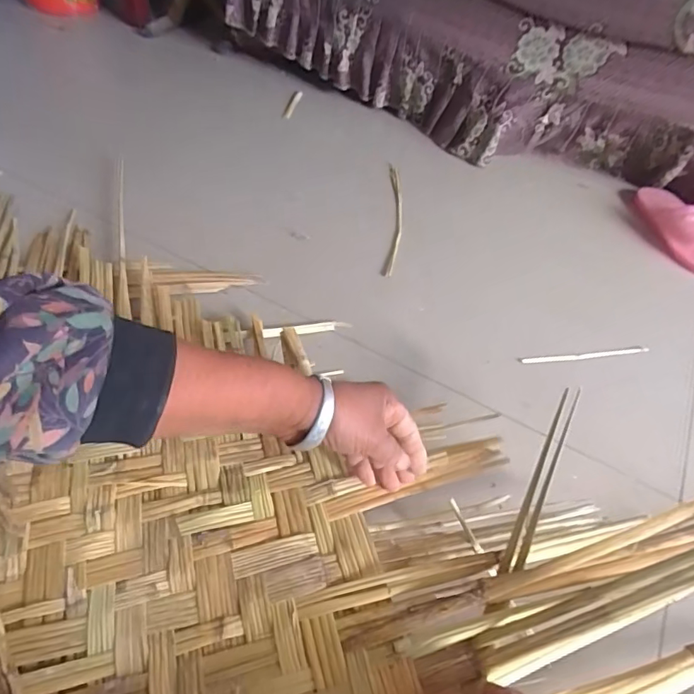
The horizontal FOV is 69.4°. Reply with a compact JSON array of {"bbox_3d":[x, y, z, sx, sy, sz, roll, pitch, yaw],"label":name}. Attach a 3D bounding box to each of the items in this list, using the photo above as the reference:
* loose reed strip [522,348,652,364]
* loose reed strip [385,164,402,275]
[{"bbox_3d":[0.309,0.010,0.646,0.173,0.004,0.011,-4,48,-10],"label":"loose reed strip"},{"bbox_3d":[0.079,-0.219,0.829,0.024,0.015,0.320,7,47,0],"label":"loose reed strip"}]

